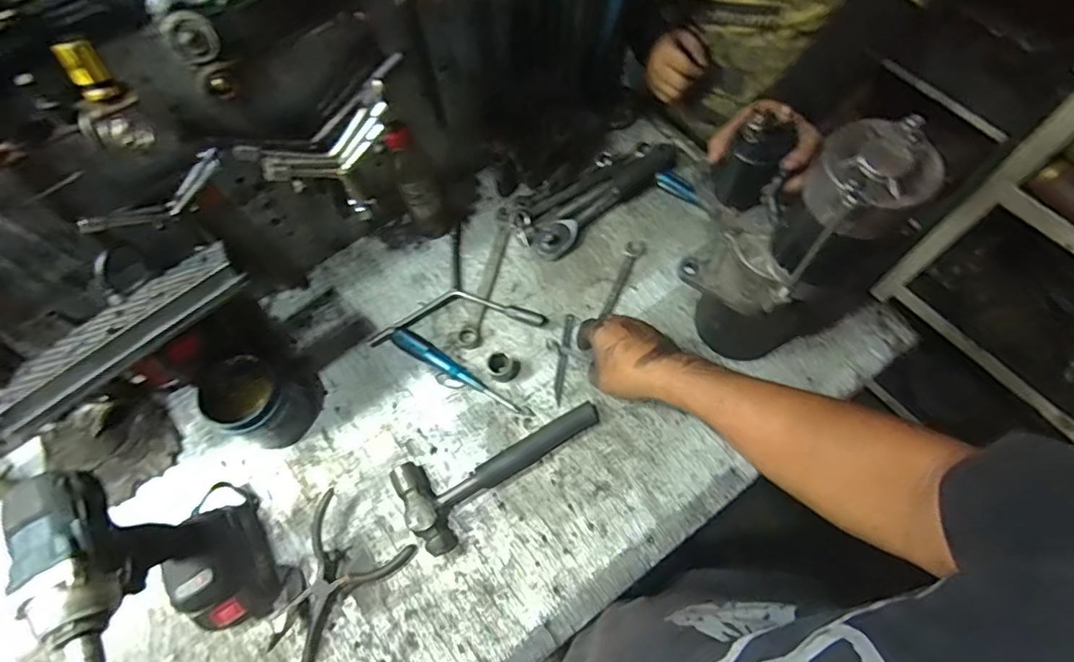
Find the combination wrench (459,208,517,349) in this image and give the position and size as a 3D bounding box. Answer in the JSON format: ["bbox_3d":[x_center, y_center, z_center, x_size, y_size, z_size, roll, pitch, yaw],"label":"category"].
[{"bbox_3d":[-0.066,-0.079,0.733,0.031,0.012,0.215,11,66,7],"label":"combination wrench"}]

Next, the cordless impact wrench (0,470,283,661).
[{"bbox_3d":[-0.345,0.219,0.497,0.083,0.234,0.162,-30,68,-11],"label":"cordless impact wrench"}]

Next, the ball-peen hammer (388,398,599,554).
[{"bbox_3d":[-0.038,0.155,0.623,0.243,0.033,0.103,-27,67,-10],"label":"ball-peen hammer"}]

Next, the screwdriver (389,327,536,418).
[{"bbox_3d":[-0.096,0.051,0.676,0.202,0.023,0.029,29,70,14],"label":"screwdriver"}]

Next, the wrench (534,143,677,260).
[{"bbox_3d":[0.096,-0.187,0.756,0.240,0.042,0.043,-38,69,-14],"label":"wrench"}]

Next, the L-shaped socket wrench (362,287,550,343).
[{"bbox_3d":[-0.106,-0.027,0.702,0.232,0.026,0.061,-3,65,1],"label":"L-shaped socket wrench"}]

